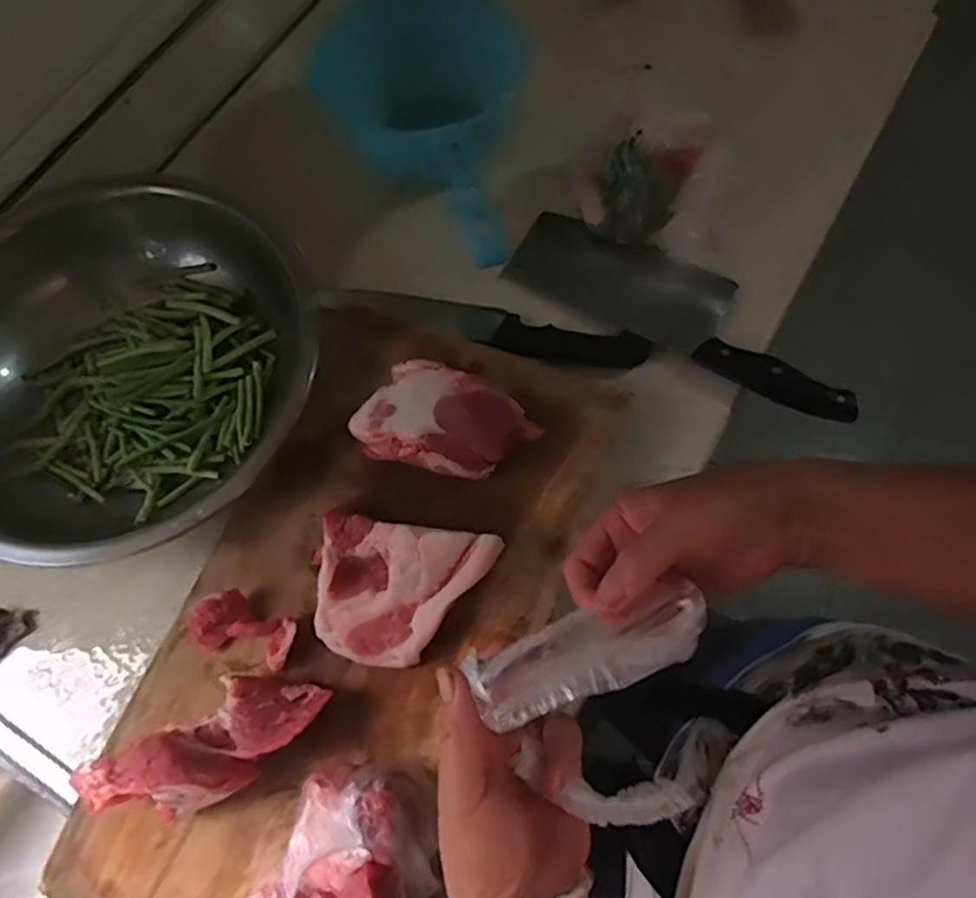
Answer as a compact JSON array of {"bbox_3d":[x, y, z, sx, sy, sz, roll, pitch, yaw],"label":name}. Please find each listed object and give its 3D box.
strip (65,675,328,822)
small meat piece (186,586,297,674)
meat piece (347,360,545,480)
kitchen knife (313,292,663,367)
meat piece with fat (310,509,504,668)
[{"bbox_3d":[-0.168,0.181,0.397,0.137,0.065,0.057,-30,73,-9],"label":"strip"},{"bbox_3d":[-0.163,0.119,0.435,0.069,0.027,0.037,22,73,9],"label":"small meat piece"},{"bbox_3d":[-0.028,-0.018,0.466,0.119,0.057,0.068,11,71,5],"label":"meat piece"},{"bbox_3d":[-0.003,-0.109,0.564,0.277,0.028,0.035,15,72,6],"label":"kitchen knife"},{"bbox_3d":[-0.056,0.096,0.433,0.111,0.049,0.088,9,71,4],"label":"meat piece with fat"}]

